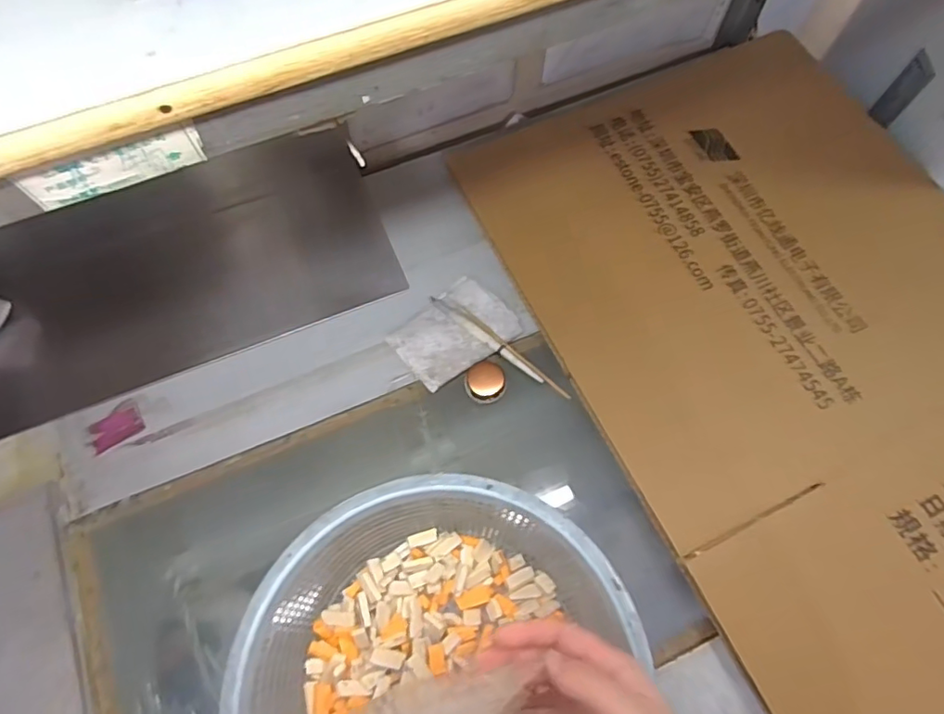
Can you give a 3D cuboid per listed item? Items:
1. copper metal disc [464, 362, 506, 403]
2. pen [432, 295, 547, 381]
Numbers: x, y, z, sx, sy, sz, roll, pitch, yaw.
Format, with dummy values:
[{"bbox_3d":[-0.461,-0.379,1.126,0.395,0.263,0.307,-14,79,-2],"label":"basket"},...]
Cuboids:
[{"bbox_3d":[0.012,0.023,0.510,0.037,0.019,0.036,1,68,-1],"label":"copper metal disc"},{"bbox_3d":[0.012,-0.018,0.527,0.134,0.007,0.011,38,72,13],"label":"pen"}]

